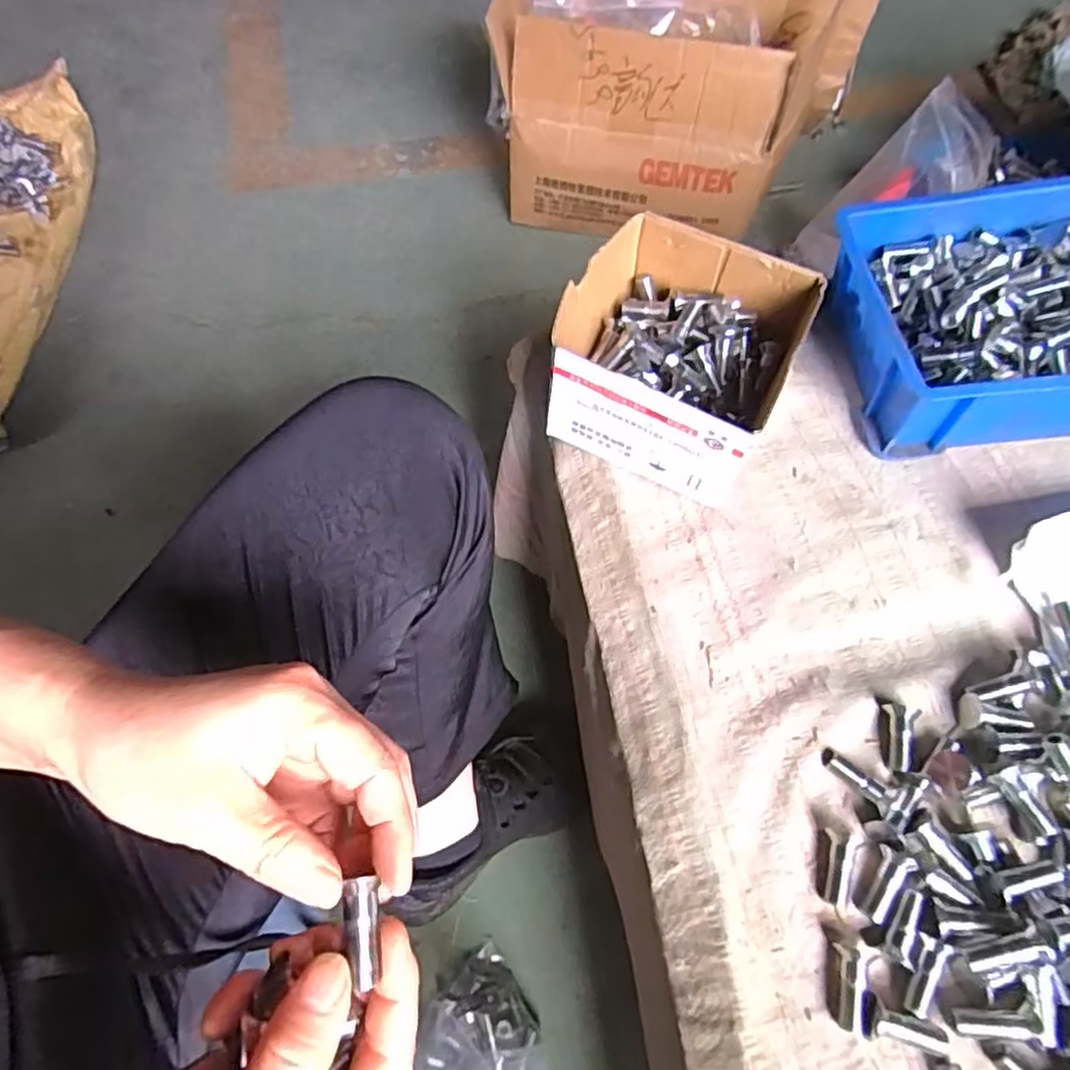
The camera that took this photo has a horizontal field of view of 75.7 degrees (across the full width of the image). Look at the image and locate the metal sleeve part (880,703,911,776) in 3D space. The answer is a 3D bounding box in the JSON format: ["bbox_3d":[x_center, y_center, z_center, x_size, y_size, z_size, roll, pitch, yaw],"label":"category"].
[{"bbox_3d":[0.199,0.110,0.377,0.010,0.012,0.036,7,62,4],"label":"metal sleeve part"}]

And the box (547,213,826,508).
[{"bbox_3d":[0.093,-0.118,0.461,0.140,0.086,0.151,24,64,13],"label":"box"}]

